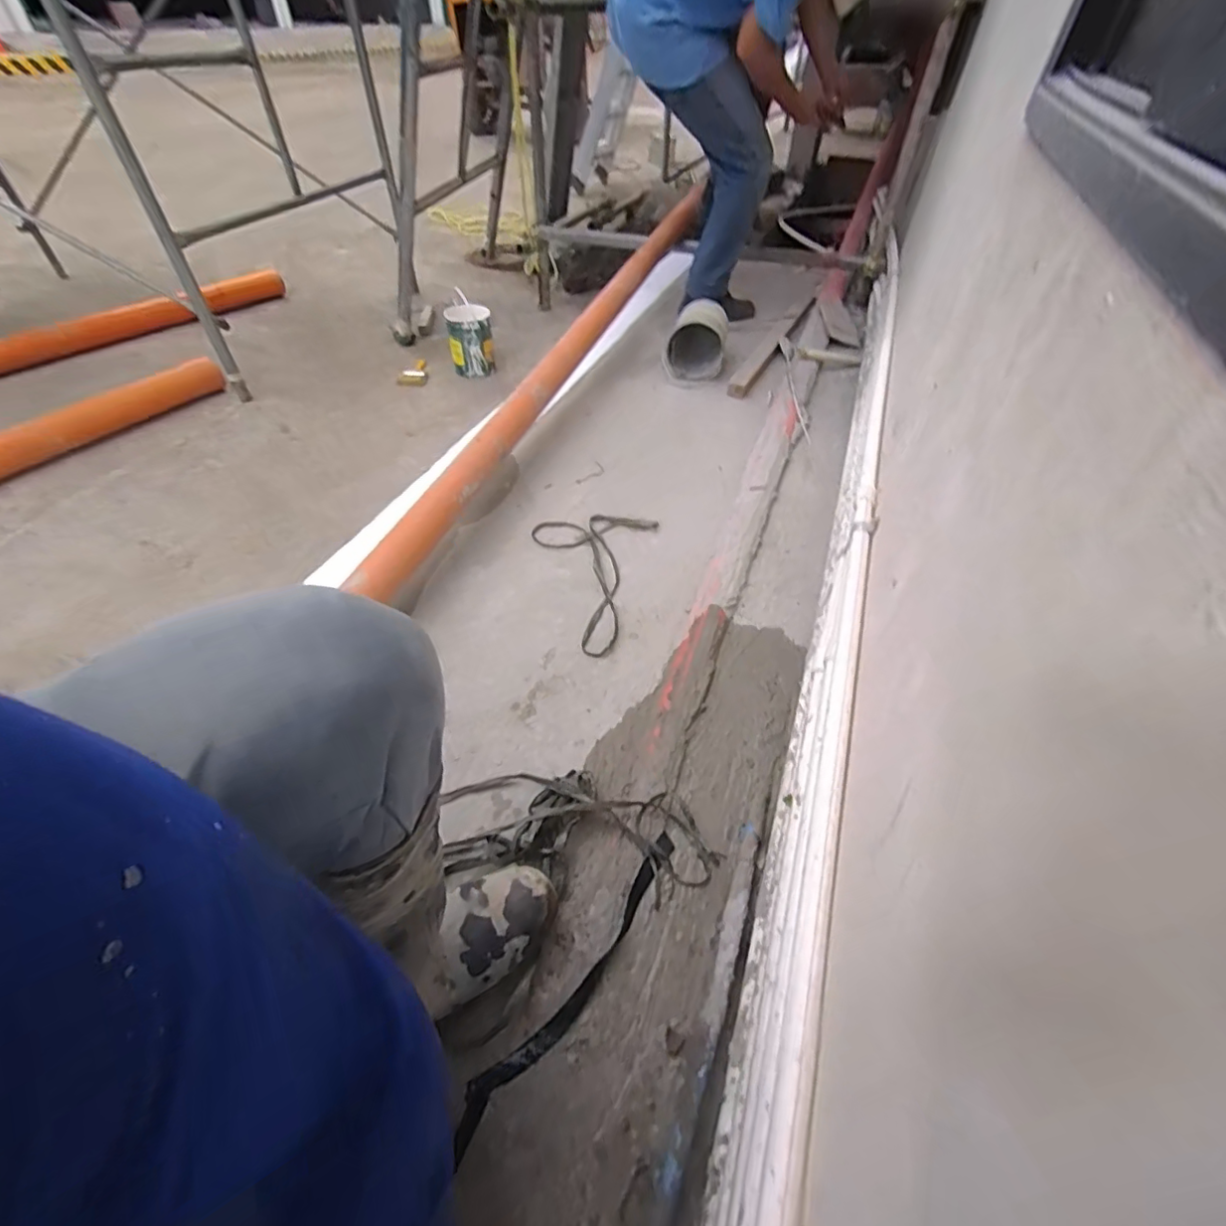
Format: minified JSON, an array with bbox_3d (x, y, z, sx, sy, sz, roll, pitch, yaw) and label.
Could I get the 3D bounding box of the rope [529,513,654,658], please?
[{"bbox_3d":[-0.074,-0.089,1.164,0.254,0.013,0.407,13,49,10],"label":"rope"}]

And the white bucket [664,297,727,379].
[{"bbox_3d":[0.259,-0.841,1.748,0.181,0.183,0.168,9,48,7],"label":"white bucket"}]

